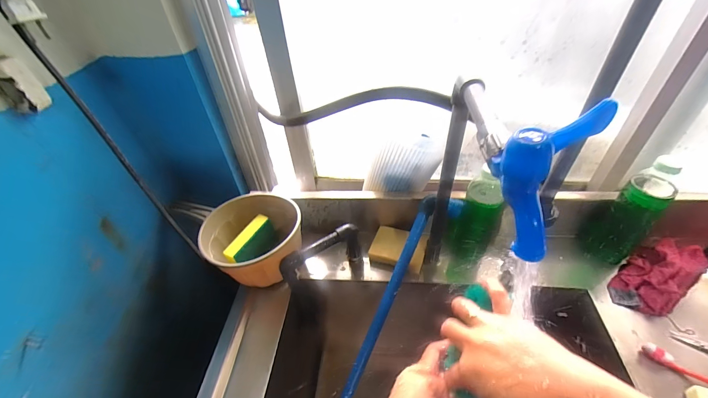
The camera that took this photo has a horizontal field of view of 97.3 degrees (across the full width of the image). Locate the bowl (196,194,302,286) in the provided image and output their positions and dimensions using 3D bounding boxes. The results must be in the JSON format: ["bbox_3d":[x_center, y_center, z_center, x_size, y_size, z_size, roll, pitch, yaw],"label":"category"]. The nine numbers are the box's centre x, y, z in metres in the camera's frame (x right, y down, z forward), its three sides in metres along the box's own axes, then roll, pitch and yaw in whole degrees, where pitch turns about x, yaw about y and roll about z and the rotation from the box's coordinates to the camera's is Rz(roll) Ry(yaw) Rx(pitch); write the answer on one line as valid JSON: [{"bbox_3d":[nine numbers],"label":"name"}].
[{"bbox_3d":[-0.180,0.085,0.592,0.168,0.120,0.176,-3,43,3],"label":"bowl"}]

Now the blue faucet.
[{"bbox_3d":[0.127,-0.015,0.214,0.065,0.085,0.056,-33,50,-27],"label":"blue faucet"}]

